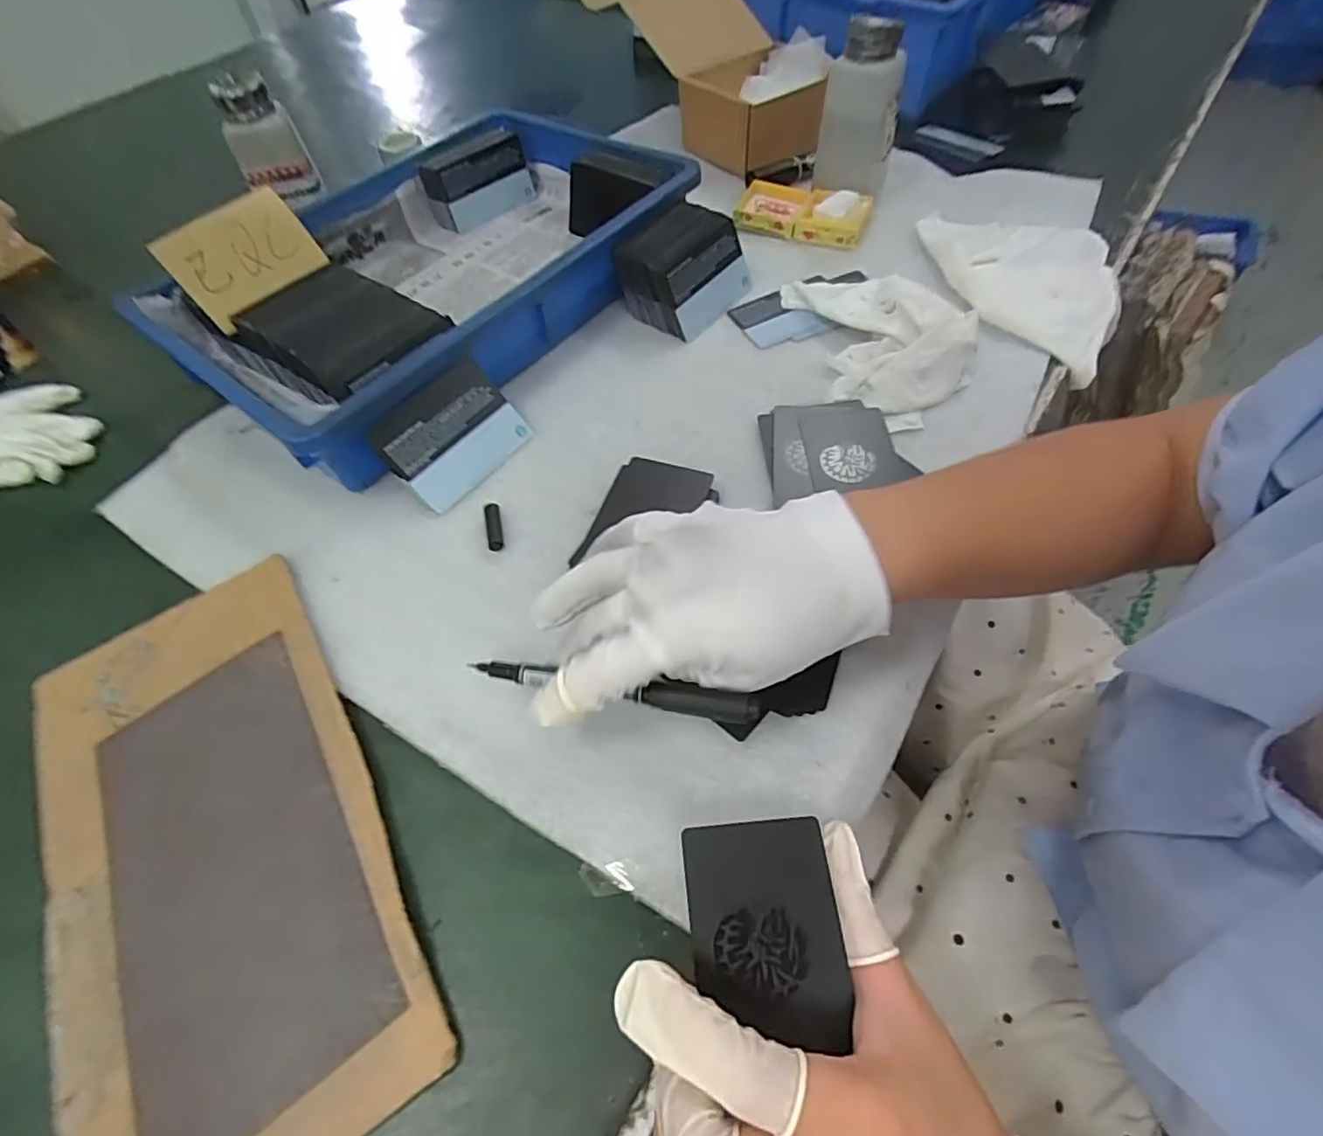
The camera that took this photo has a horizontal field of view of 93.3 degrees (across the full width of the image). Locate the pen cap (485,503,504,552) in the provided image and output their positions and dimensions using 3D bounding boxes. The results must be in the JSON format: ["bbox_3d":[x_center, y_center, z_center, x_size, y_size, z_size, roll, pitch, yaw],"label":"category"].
[{"bbox_3d":[-0.100,-0.024,0.371,0.009,0.009,0.032,-12,55,-3],"label":"pen cap"}]

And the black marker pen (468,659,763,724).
[{"bbox_3d":[-0.024,0.051,0.273,0.132,0.009,0.012,5,56,17],"label":"black marker pen"}]

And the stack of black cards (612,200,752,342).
[{"bbox_3d":[0.018,-0.225,0.472,0.066,0.053,0.094,37,66,26],"label":"stack of black cards"}]

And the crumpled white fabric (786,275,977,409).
[{"bbox_3d":[0.157,-0.170,0.441,0.102,0.020,0.144,-13,55,-4],"label":"crumpled white fabric"}]

